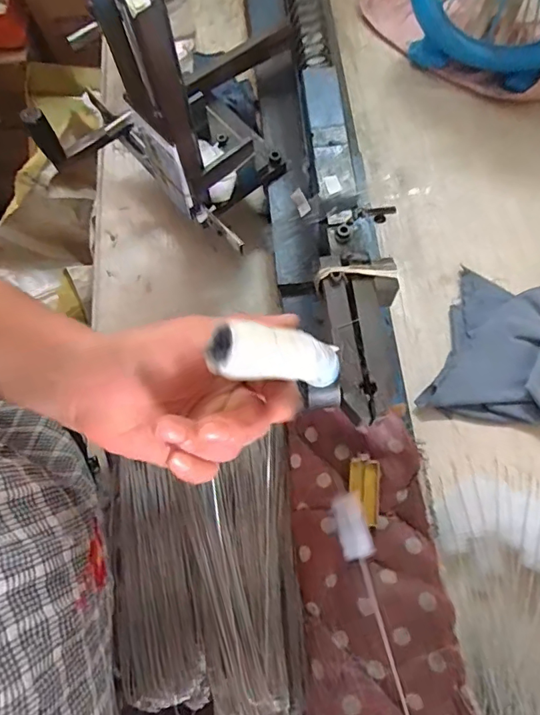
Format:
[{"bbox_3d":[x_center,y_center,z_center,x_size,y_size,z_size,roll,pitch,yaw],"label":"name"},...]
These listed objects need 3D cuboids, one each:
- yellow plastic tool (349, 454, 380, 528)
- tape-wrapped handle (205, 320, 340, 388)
[{"bbox_3d":[0.073,0.103,0.382,0.023,0.007,0.053,4,71,3],"label":"yellow plastic tool"},{"bbox_3d":[0.010,0.000,0.255,0.019,0.094,0.021,-28,67,35],"label":"tape-wrapped handle"}]

